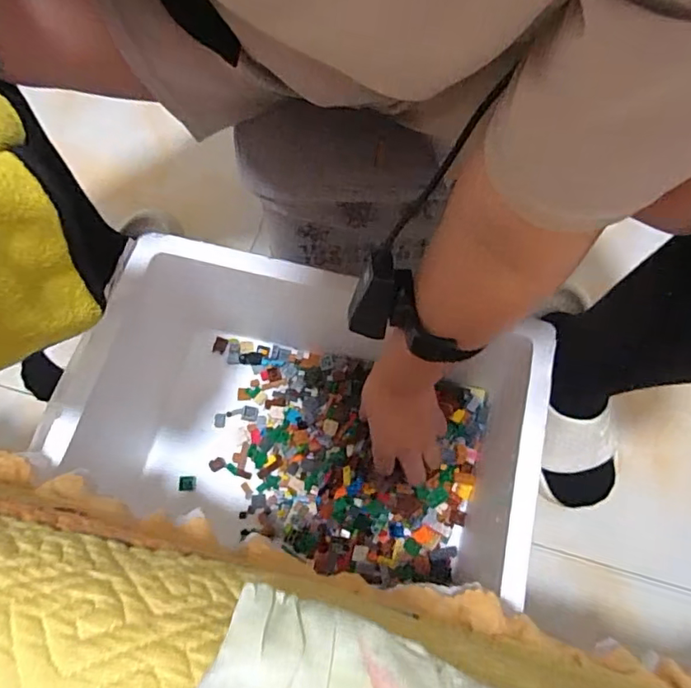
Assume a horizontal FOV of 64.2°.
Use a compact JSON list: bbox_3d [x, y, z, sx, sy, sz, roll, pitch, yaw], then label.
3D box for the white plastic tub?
[{"bbox_3d":[-0.033,0.082,0.567,0.413,0.186,0.256,15,67,5],"label":"white plastic tub"}]

